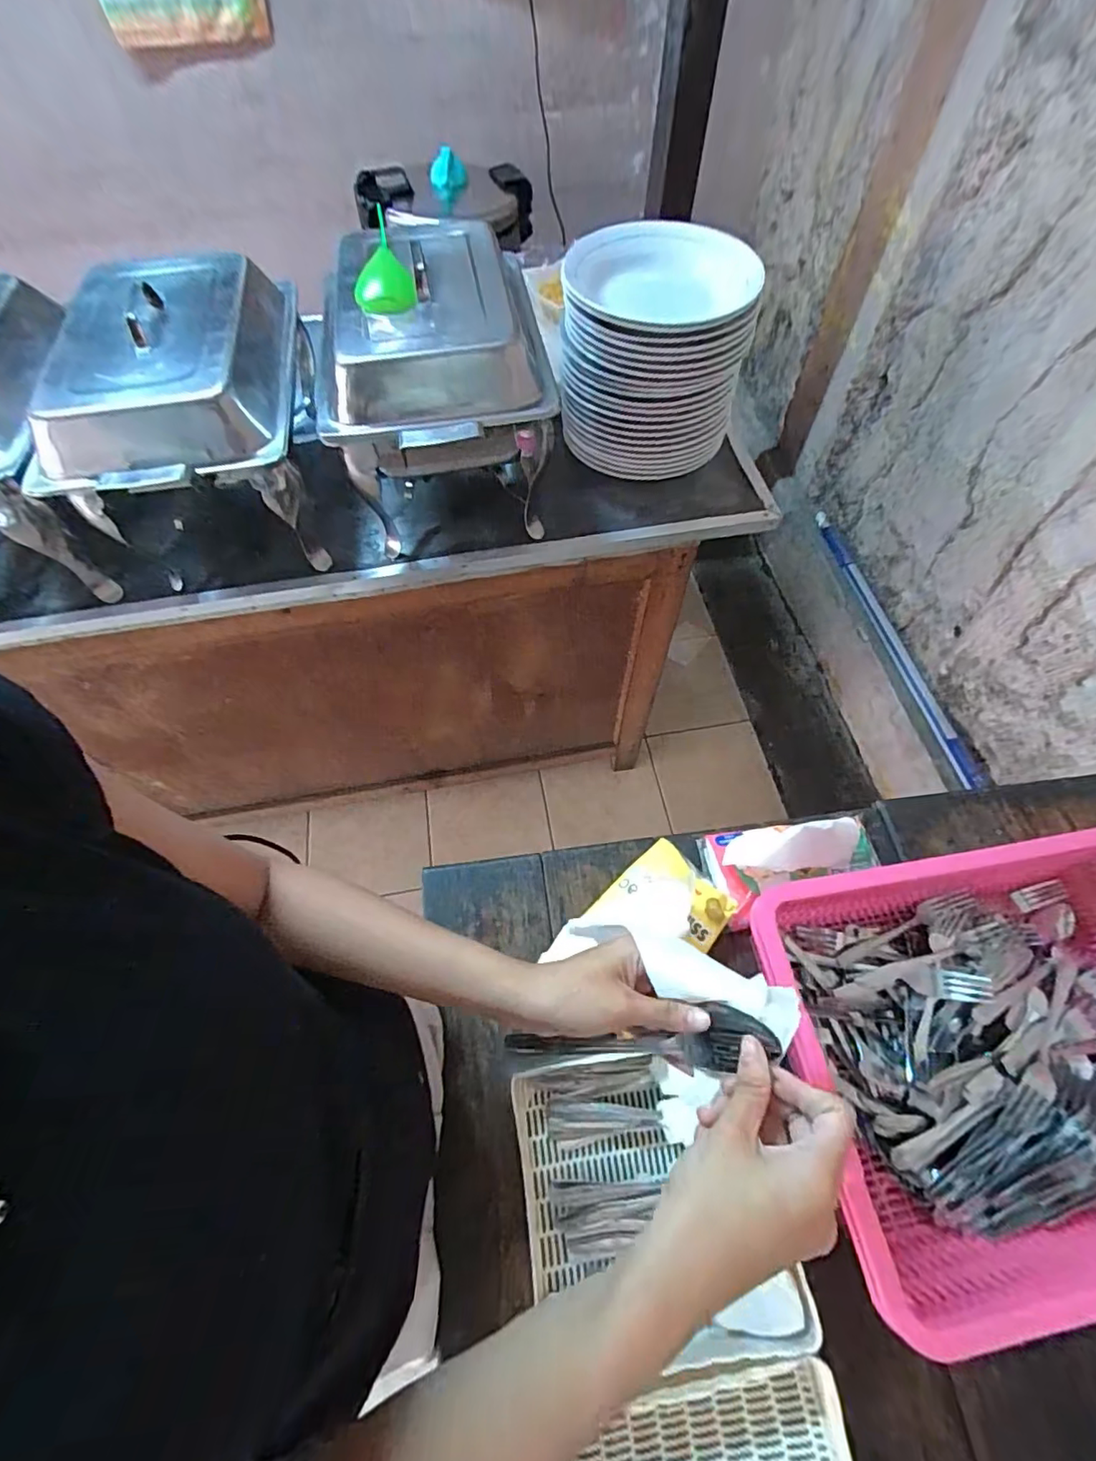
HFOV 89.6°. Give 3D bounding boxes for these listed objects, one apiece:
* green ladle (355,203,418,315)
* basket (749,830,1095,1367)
[{"bbox_3d":[-0.190,-0.523,0.620,0.064,0.030,0.183,-14,63,-6],"label":"green ladle"},{"bbox_3d":[0.405,0.280,0.499,0.383,0.131,0.305,-8,62,-4],"label":"basket"}]

